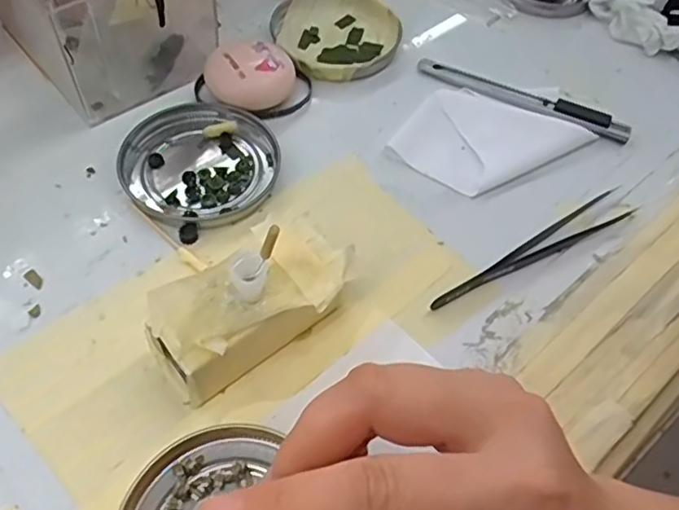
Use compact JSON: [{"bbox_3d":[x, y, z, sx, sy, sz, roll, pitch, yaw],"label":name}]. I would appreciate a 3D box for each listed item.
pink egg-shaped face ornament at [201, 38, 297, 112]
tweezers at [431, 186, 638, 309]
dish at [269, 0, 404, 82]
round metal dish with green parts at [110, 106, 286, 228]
[{"bbox_3d":[-0.049,-0.098,0.347,0.048,0.022,0.039,-10,58,-11],"label":"pink egg-shaped face ornament"},{"bbox_3d":[0.094,-0.004,0.306,0.124,0.006,0.015,-24,61,-19],"label":"tweezers"},{"bbox_3d":[0.000,-0.139,0.386,0.074,0.010,0.082,-14,59,-14],"label":"dish"},{"bbox_3d":[-0.072,-0.048,0.322,0.076,0.009,0.075,22,56,10],"label":"round metal dish with green parts"}]

